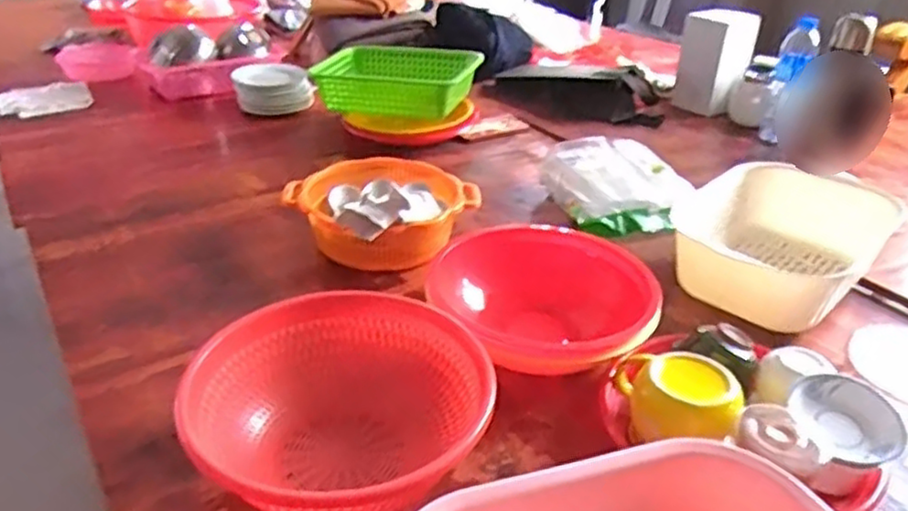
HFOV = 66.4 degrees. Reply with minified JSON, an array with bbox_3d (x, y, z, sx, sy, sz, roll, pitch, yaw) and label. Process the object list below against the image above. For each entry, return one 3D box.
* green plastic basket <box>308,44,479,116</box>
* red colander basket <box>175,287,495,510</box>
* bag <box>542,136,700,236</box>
[{"bbox_3d":[-0.115,-0.360,1.409,0.329,0.092,0.224,14,32,19],"label":"green plastic basket"},{"bbox_3d":[-0.092,0.139,0.625,0.257,0.094,0.237,2,30,-1],"label":"red colander basket"},{"bbox_3d":[0.254,-0.112,1.108,0.191,0.070,0.225,-4,31,-10],"label":"bag"}]

